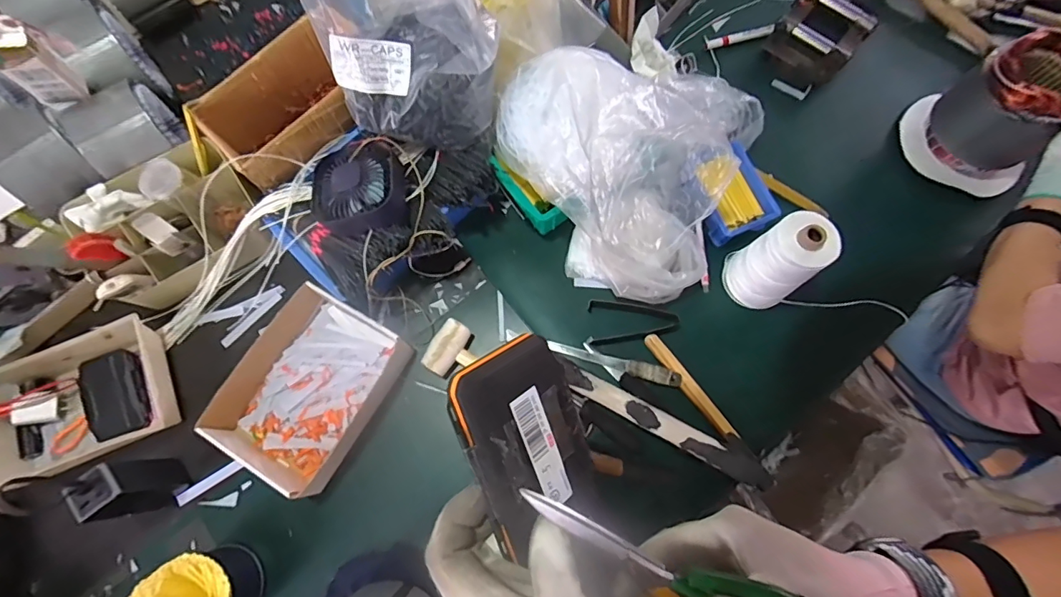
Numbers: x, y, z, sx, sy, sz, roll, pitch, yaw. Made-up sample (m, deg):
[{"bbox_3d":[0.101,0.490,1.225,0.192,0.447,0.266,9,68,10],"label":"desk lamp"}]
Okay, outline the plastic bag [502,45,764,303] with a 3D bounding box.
[{"bbox_3d":[0.121,-0.189,0.664,0.220,0.249,0.369,-33,76,-9],"label":"plastic bag"}]

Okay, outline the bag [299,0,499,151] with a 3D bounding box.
[{"bbox_3d":[-0.147,-0.329,0.594,0.211,0.236,0.181,-25,74,-9],"label":"bag"}]

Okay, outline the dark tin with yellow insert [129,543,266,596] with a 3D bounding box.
[{"bbox_3d":[-0.408,0.371,0.600,0.101,0.094,0.098,-31,76,-9],"label":"dark tin with yellow insert"}]

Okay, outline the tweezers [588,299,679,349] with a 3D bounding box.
[{"bbox_3d":[0.154,0.034,0.719,0.131,0.022,0.069,-1,74,0],"label":"tweezers"}]

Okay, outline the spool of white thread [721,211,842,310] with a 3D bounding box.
[{"bbox_3d":[0.345,-0.048,0.674,0.074,0.175,0.073,0,72,-1],"label":"spool of white thread"}]

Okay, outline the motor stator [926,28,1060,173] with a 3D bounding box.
[{"bbox_3d":[0.711,-0.283,0.728,0.155,0.168,0.144,-28,76,-8],"label":"motor stator"}]

